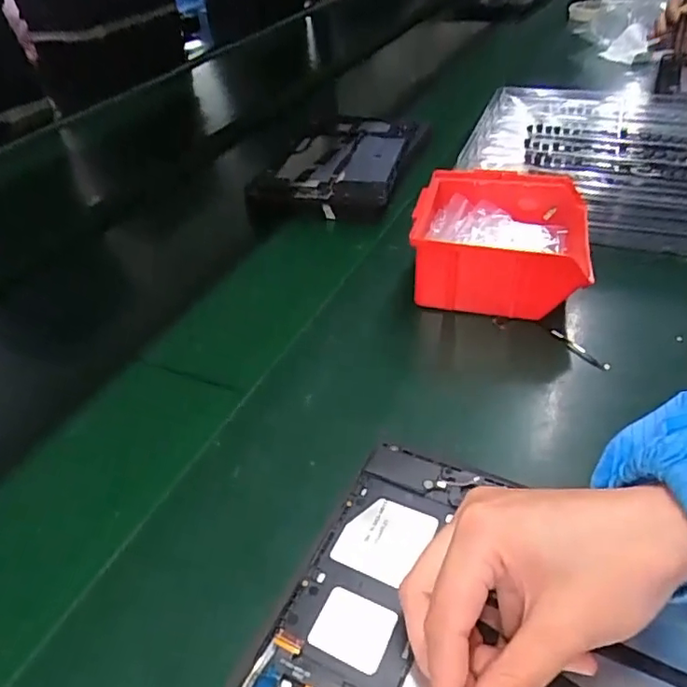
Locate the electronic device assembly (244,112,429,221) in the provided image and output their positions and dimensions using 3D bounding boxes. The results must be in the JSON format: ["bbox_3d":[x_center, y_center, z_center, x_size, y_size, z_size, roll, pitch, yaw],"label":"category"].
[{"bbox_3d":[-0.002,-0.221,0.673,0.159,0.036,0.226,10,42,17],"label":"electronic device assembly"}]

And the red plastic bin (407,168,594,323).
[{"bbox_3d":[0.131,-0.083,0.472,0.138,0.070,0.132,11,43,16],"label":"red plastic bin"}]

